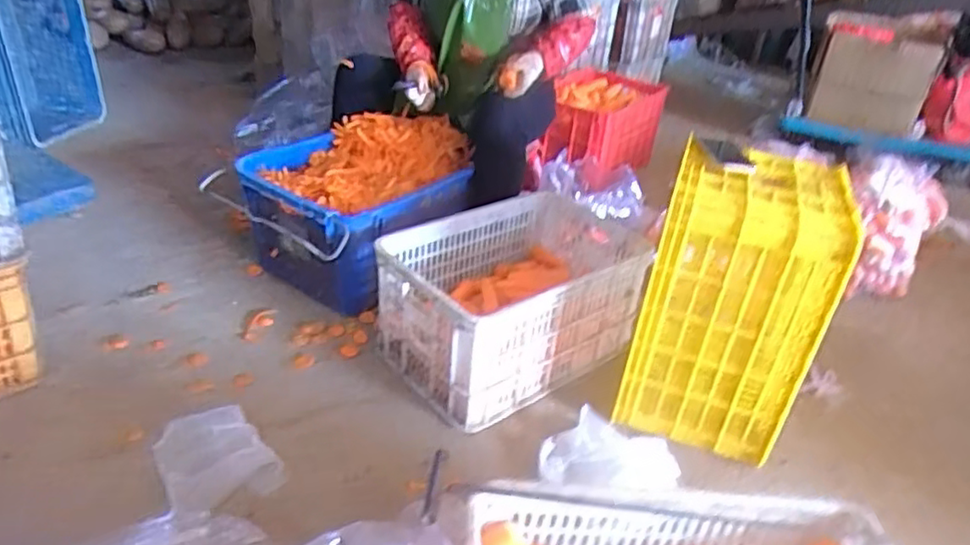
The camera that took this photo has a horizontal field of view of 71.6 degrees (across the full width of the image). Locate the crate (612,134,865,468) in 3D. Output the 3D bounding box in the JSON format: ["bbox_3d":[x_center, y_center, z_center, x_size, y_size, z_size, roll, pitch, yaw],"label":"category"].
[{"bbox_3d":[0.482,0.056,1.288,0.297,0.480,0.325,18,34,22],"label":"crate"}]

